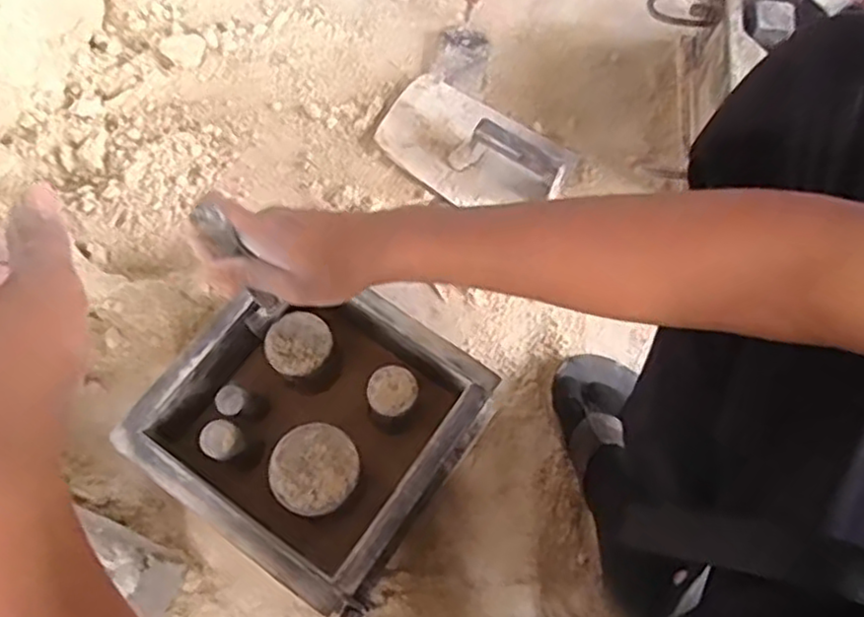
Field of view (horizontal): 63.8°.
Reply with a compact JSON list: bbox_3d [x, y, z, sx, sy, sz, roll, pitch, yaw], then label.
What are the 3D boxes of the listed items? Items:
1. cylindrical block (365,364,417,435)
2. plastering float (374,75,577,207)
[{"bbox_3d":[-0.036,0.088,0.643,0.048,0.090,0.044,-11,67,-8],"label":"cylindrical block"},{"bbox_3d":[0.050,-0.200,0.806,0.225,0.072,0.139,32,68,11],"label":"plastering float"}]

